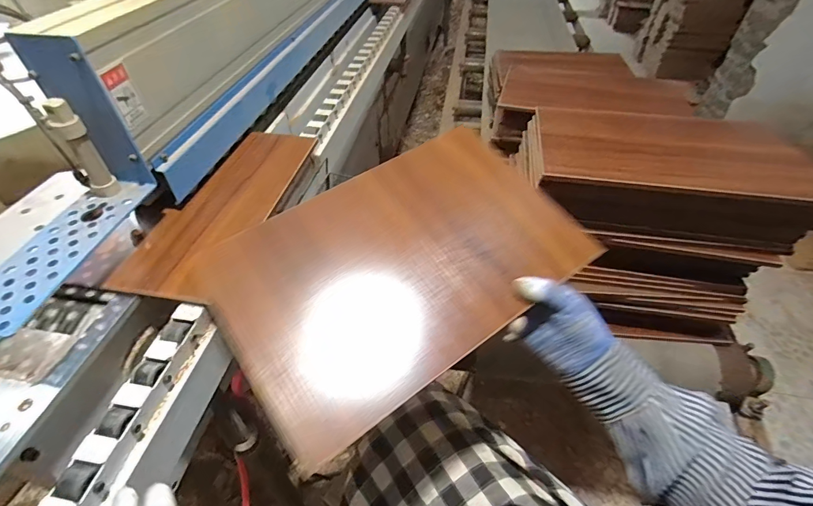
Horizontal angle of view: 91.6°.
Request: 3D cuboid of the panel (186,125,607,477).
[{"bbox_3d":[-0.002,0.004,0.413,0.365,0.011,0.231,-31,68,-20],"label":"panel"}]

